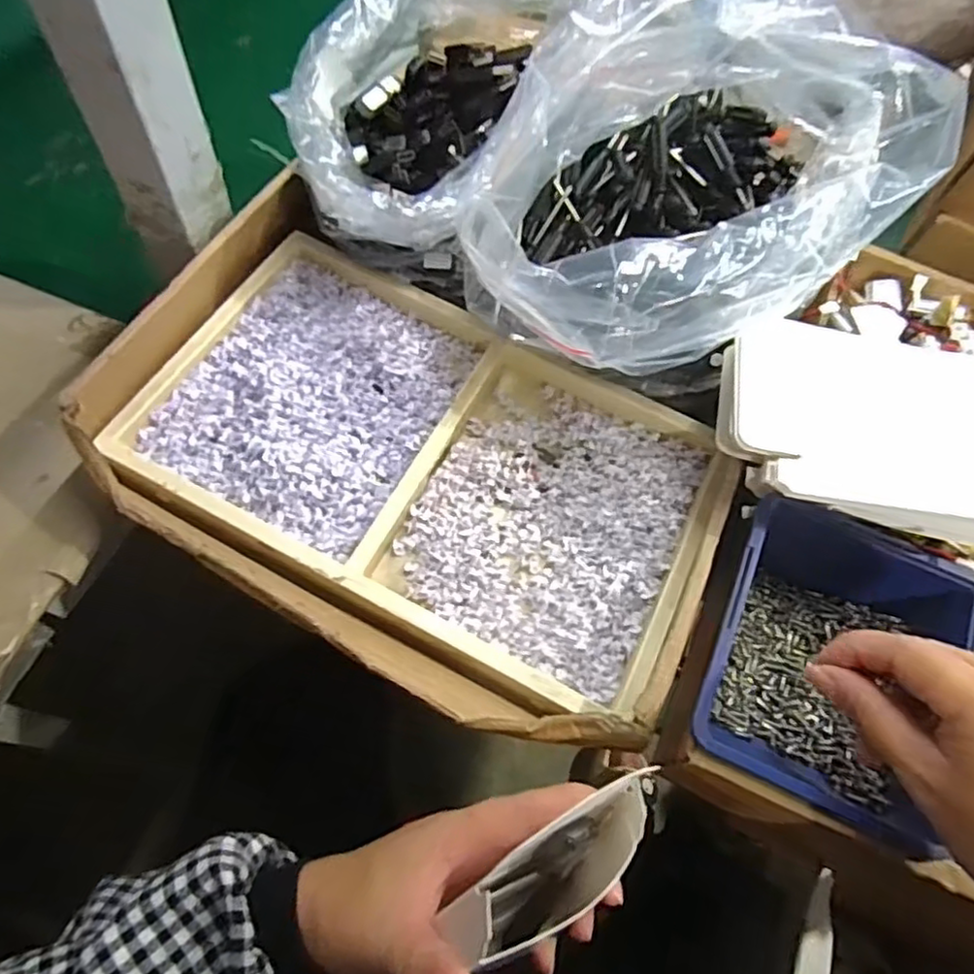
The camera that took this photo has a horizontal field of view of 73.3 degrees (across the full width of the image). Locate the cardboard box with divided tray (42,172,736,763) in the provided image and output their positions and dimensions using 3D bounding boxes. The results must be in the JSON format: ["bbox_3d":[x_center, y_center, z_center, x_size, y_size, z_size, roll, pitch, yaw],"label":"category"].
[{"bbox_3d":[-0.037,-0.017,0.376,0.337,0.054,0.227,26,65,7],"label":"cardboard box with divided tray"}]

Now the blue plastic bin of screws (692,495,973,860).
[{"bbox_3d":[0.174,0.091,0.337,0.123,0.059,0.145,25,65,7],"label":"blue plastic bin of screws"}]

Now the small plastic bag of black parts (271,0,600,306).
[{"bbox_3d":[-0.032,-0.230,0.407,0.121,0.141,0.199,29,65,9],"label":"small plastic bag of black parts"}]

